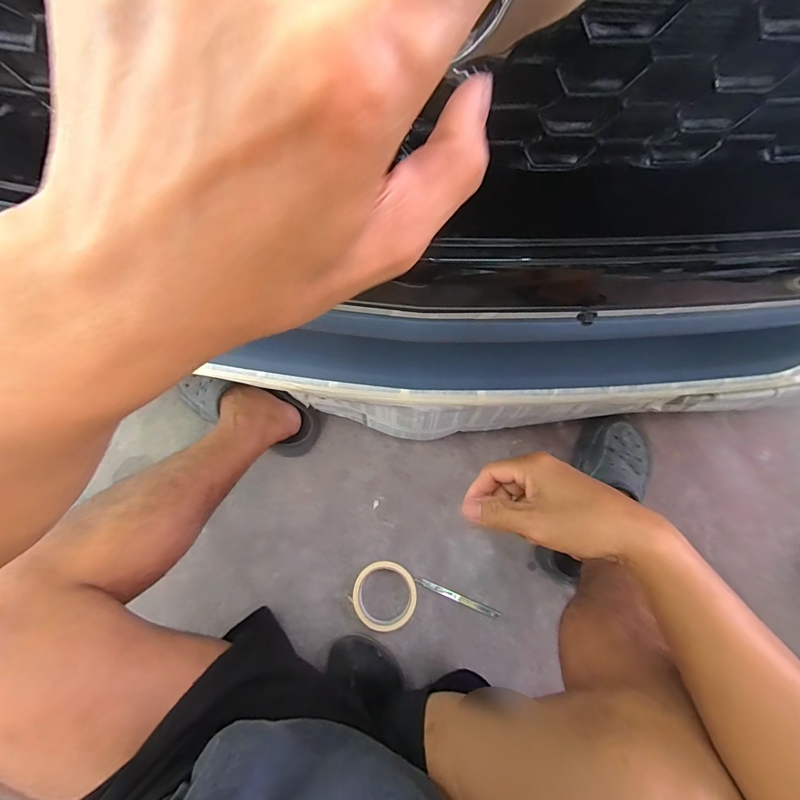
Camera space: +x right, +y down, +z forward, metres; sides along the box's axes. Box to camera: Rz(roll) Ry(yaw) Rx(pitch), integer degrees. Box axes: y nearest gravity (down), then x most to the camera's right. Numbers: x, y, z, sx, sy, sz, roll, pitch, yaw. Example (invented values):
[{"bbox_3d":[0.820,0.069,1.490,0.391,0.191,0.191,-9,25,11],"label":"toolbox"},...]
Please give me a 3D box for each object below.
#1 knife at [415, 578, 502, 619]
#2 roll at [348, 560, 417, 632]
[{"bbox_3d":[0.093,0.313,0.615,0.140,0.004,0.013,22,72,7],"label":"knife"},{"bbox_3d":[-0.024,0.303,0.605,0.097,0.019,0.097,0,71,0],"label":"roll"}]

